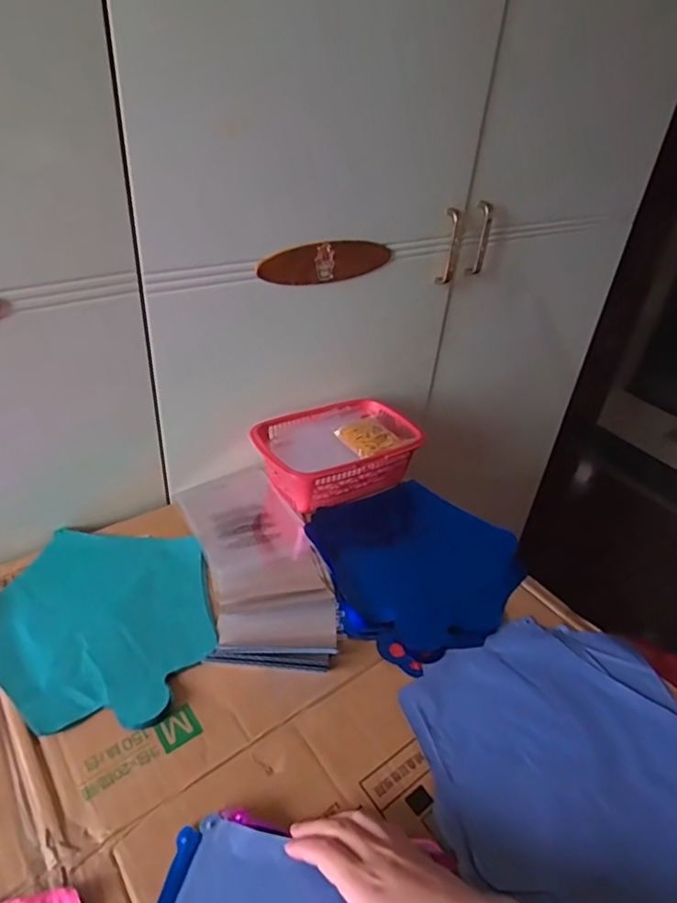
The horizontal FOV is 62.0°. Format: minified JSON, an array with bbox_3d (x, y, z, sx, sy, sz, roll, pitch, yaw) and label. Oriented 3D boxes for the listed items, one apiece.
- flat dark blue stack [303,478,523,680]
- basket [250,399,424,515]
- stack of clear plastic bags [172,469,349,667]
[{"bbox_3d":[0.092,0.121,0.653,0.241,0.010,0.232,-17,41,-29],"label":"flat dark blue stack"},{"bbox_3d":[-0.005,-0.004,0.762,0.216,0.063,0.149,-14,40,-26],"label":"basket"},{"bbox_3d":[-0.097,0.112,0.650,0.138,0.018,0.336,-8,37,-19],"label":"stack of clear plastic bags"}]

